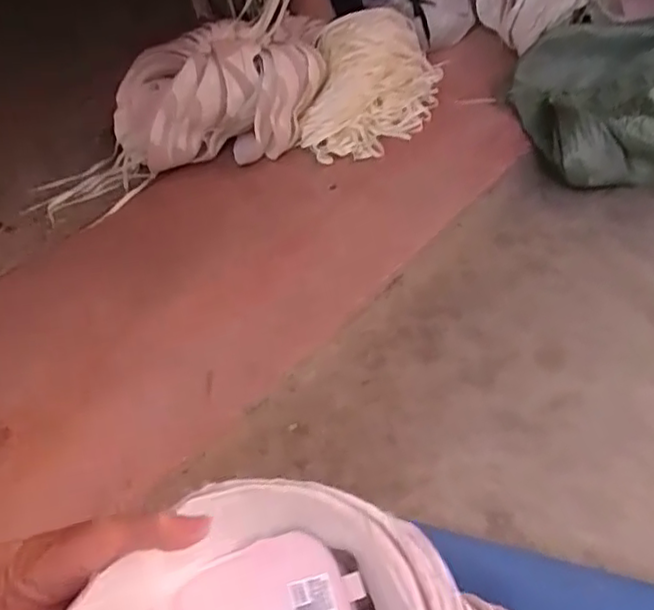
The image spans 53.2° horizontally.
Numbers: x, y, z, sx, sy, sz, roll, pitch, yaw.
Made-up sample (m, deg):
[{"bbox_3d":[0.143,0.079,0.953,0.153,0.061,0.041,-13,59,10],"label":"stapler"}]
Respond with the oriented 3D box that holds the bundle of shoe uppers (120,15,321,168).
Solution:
[{"bbox_3d":[-0.188,-0.395,1.206,0.414,0.152,0.290,-14,49,-10],"label":"bundle of shoe uppers"}]

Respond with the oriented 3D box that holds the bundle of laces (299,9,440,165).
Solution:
[{"bbox_3d":[0.089,-0.413,1.232,0.234,0.125,0.361,6,48,8],"label":"bundle of laces"}]

